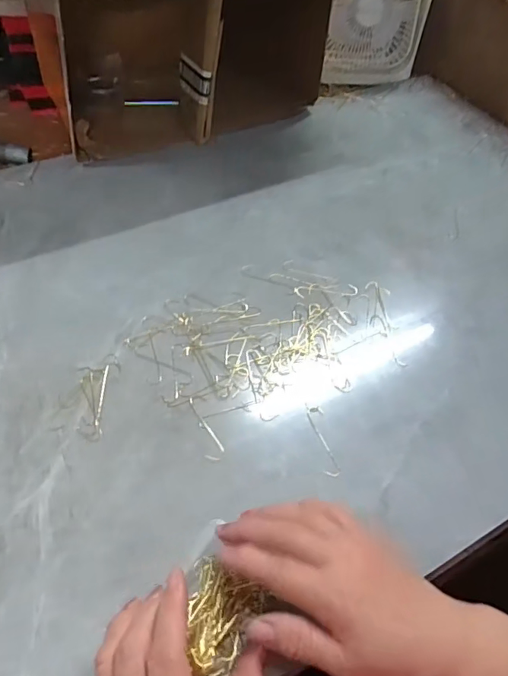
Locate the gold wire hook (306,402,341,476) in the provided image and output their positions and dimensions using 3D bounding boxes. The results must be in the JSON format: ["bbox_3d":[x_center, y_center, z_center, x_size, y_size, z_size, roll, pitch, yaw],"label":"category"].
[{"bbox_3d":[0.056,0.082,0.410,0.014,0.006,0.068,-5,52,-9],"label":"gold wire hook"}]

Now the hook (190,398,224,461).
[{"bbox_3d":[-0.038,0.072,0.409,0.015,0.004,0.060,-11,53,-14],"label":"hook"}]

